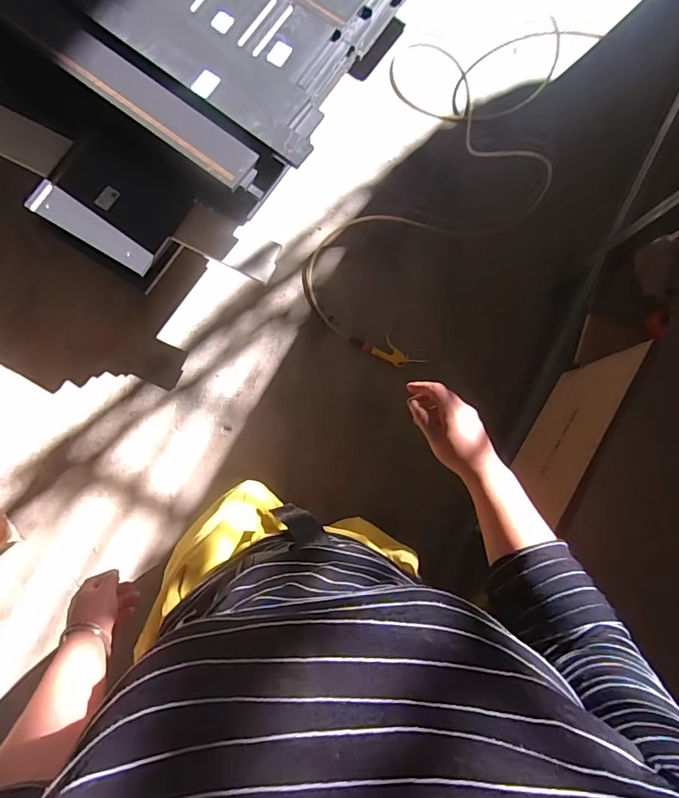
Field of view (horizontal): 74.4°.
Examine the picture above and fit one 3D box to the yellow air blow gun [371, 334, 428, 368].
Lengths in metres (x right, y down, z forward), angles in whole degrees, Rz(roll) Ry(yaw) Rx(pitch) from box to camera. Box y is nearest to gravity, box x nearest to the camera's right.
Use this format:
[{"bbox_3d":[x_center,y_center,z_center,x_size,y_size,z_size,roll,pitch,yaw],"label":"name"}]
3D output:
[{"bbox_3d":[0.206,-0.157,1.499,0.198,0.043,0.110,12,81,-21],"label":"yellow air blow gun"}]

